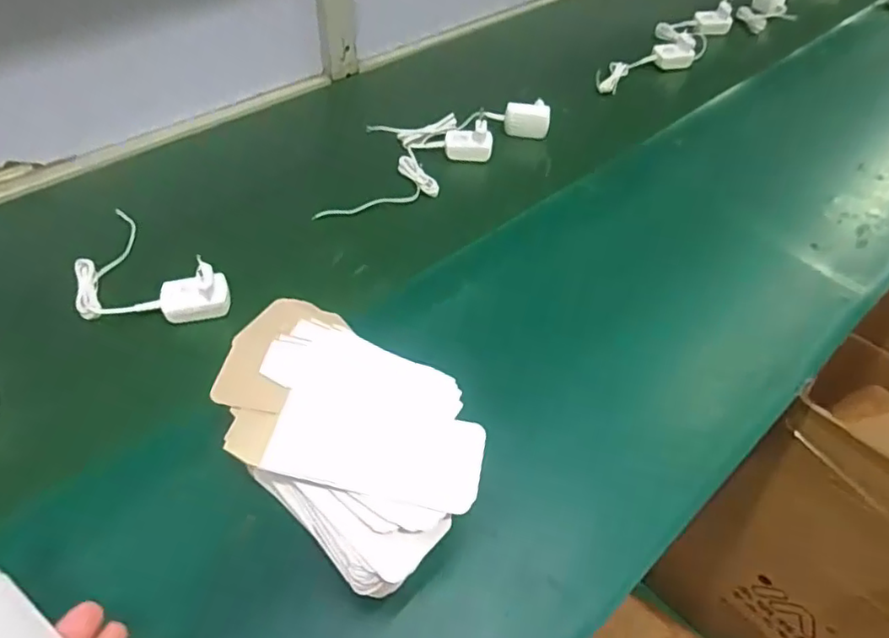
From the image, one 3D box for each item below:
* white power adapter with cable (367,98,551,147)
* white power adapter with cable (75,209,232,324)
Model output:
[{"bbox_3d":[0.023,-0.268,0.816,0.239,0.040,0.052,-8,47,-8],"label":"white power adapter with cable"},{"bbox_3d":[-0.308,-0.040,0.593,0.185,0.047,0.107,28,52,25],"label":"white power adapter with cable"}]

